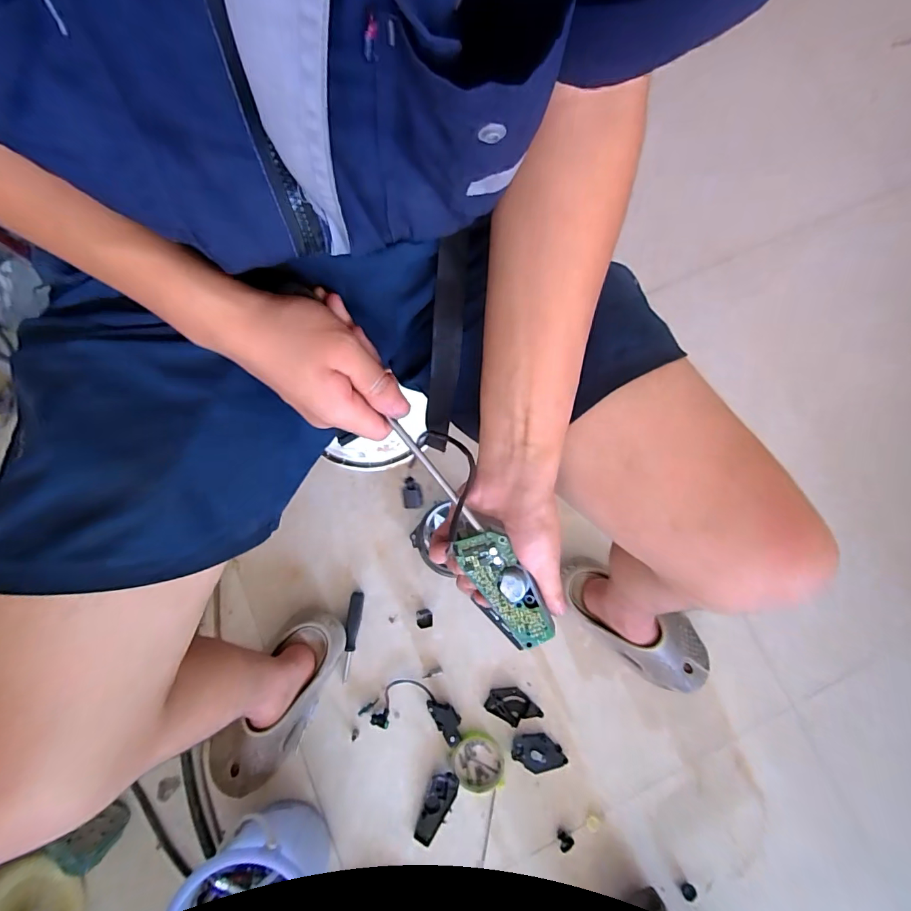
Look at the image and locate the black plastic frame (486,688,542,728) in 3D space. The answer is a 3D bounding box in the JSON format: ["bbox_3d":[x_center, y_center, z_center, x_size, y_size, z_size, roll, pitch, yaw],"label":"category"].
[{"bbox_3d":[0.099,0.428,0.750,0.088,0.013,0.053,29,79,4],"label":"black plastic frame"}]

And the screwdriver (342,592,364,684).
[{"bbox_3d":[-0.178,0.310,0.752,0.023,0.016,0.146,6,78,-1],"label":"screwdriver"}]

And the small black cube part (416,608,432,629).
[{"bbox_3d":[-0.055,0.284,0.768,0.028,0.032,0.032,-3,79,-3],"label":"small black cube part"}]

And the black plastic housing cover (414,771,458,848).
[{"bbox_3d":[-0.030,0.566,0.703,0.042,0.023,0.113,20,78,2],"label":"black plastic housing cover"}]

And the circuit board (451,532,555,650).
[{"bbox_3d":[0.039,0.103,0.333,0.036,0.010,0.101,-29,101,10],"label":"circuit board"}]

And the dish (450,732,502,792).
[{"bbox_3d":[0.037,0.507,0.731,0.084,0.022,0.088,0,78,-2],"label":"dish"}]

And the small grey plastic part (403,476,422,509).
[{"bbox_3d":[-0.045,0.039,0.457,0.018,0.012,0.031,-5,79,-3],"label":"small grey plastic part"}]

